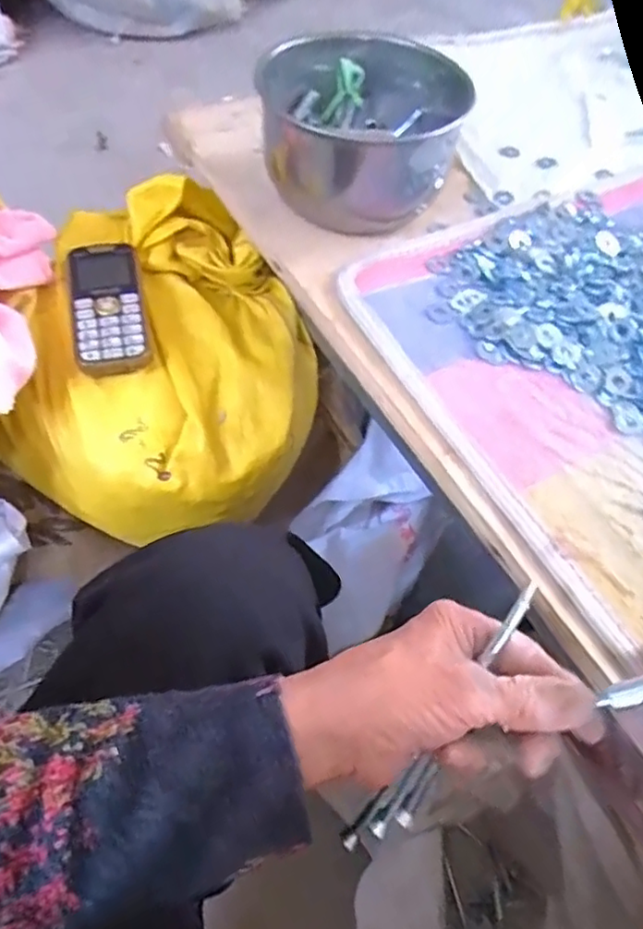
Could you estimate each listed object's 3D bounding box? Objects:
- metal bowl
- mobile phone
[{"bbox_3d":[0.032,-0.271,0.500,0.149,0.080,0.148,2,58,-3],"label":"metal bowl"},{"bbox_3d":[-0.174,-0.130,0.504,0.056,0.016,0.124,-10,67,-15],"label":"mobile phone"}]

